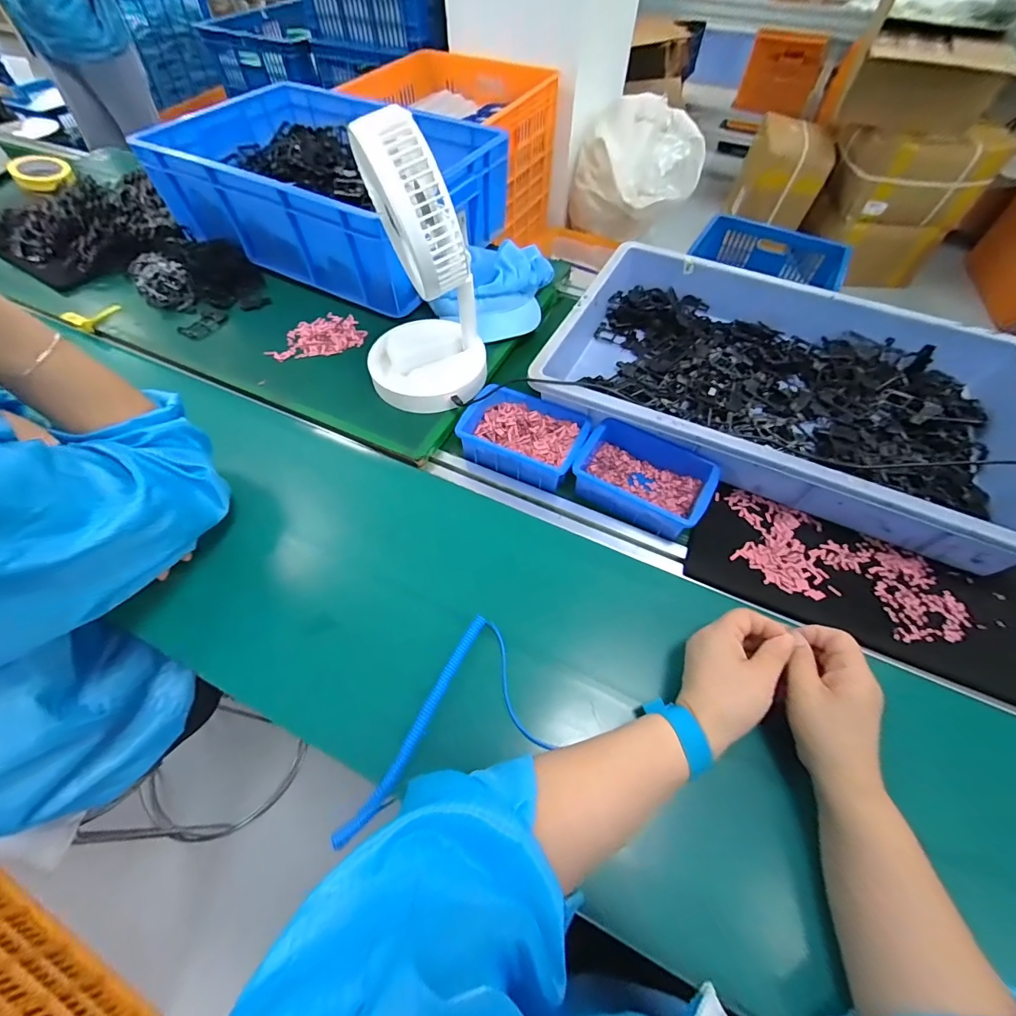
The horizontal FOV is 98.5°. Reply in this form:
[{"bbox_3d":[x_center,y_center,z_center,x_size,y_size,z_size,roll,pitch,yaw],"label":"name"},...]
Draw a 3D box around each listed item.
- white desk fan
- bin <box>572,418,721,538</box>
[{"bbox_3d":[-0.111,-0.269,0.507,0.157,0.279,0.159,-10,58,-6],"label":"white desk fan"},{"bbox_3d":[0.159,-0.039,0.516,0.150,0.050,0.094,27,62,17],"label":"bin"}]

